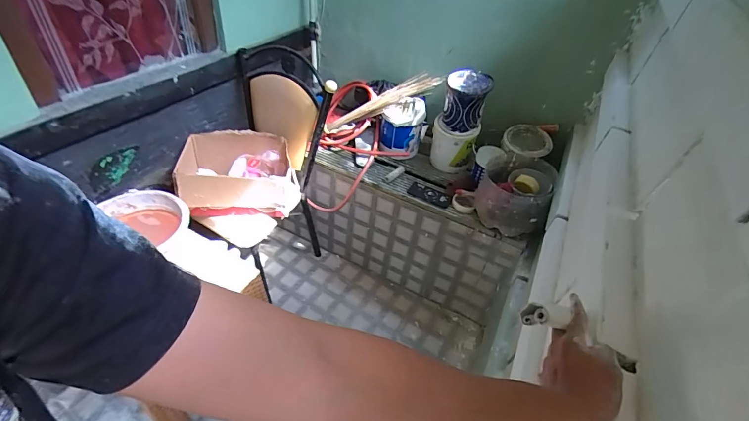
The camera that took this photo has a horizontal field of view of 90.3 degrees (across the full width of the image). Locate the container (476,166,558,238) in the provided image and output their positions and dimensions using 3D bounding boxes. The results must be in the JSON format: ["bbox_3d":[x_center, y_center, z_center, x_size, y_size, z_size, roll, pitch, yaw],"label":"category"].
[{"bbox_3d":[0.485,-0.027,1.327,0.218,0.198,0.193,10,43,2],"label":"container"}]

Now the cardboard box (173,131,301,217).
[{"bbox_3d":[-0.472,-0.132,1.318,0.376,0.157,0.264,-2,44,-10],"label":"cardboard box"}]

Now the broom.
[{"bbox_3d":[0.034,-0.431,1.503,0.506,0.072,0.089,-18,35,28],"label":"broom"}]

